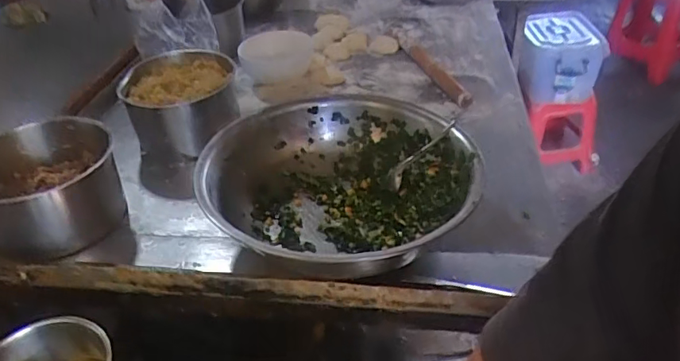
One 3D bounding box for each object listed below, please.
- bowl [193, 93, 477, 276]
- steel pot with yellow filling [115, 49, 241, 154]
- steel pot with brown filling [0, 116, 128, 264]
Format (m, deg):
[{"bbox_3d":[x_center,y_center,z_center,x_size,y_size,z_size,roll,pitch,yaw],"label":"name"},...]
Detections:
[{"bbox_3d":[0.004,0.008,0.760,0.369,0.104,0.372,-2,37,1],"label":"bowl"},{"bbox_3d":[-0.293,-0.145,0.990,0.196,0.116,0.238,-7,37,-5],"label":"steel pot with yellow filling"},{"bbox_3d":[-0.438,0.014,0.786,0.193,0.129,0.183,-15,39,-16],"label":"steel pot with brown filling"}]

